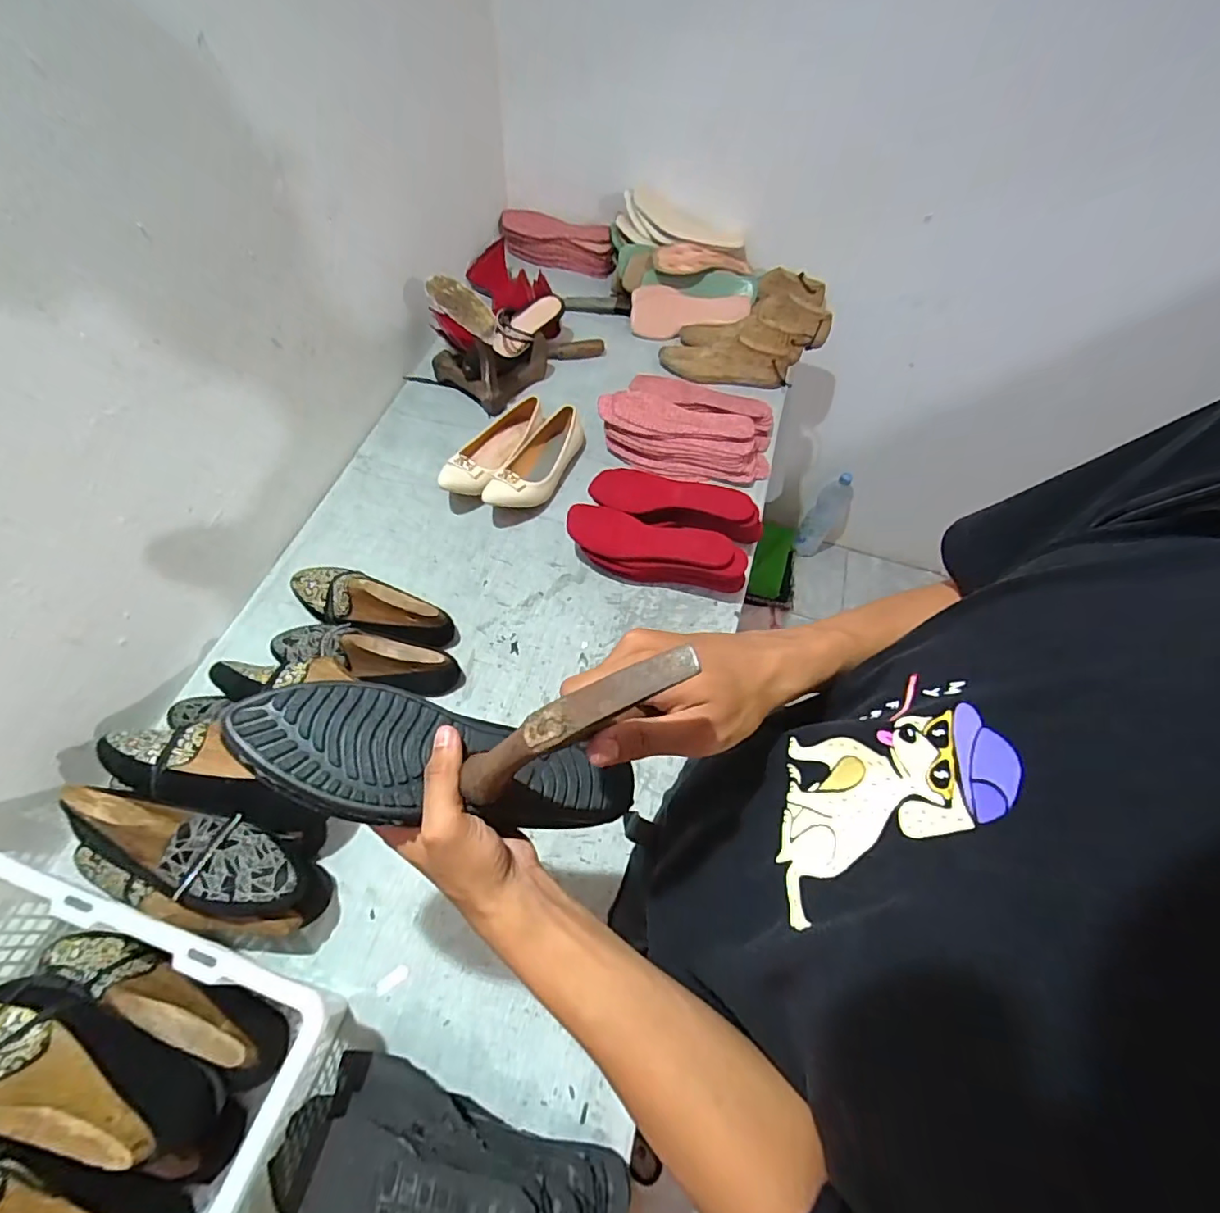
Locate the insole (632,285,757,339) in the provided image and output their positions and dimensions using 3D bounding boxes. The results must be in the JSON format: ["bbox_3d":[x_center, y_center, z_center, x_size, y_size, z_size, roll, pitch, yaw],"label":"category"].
[{"bbox_3d":[0.161,-0.586,1.101,0.235,0.092,0.022,6,23,-2],"label":"insole"}]

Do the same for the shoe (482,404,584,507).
[{"bbox_3d":[-0.122,-0.232,0.893,0.088,0.068,0.232,22,62,8],"label":"shoe"}]

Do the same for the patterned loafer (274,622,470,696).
[{"bbox_3d":[-0.323,0.065,0.712,0.247,0.084,0.077,9,61,1],"label":"patterned loafer"}]

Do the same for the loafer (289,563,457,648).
[{"bbox_3d":[-0.335,-0.006,0.748,0.236,0.075,0.081,21,62,8],"label":"loafer"}]

